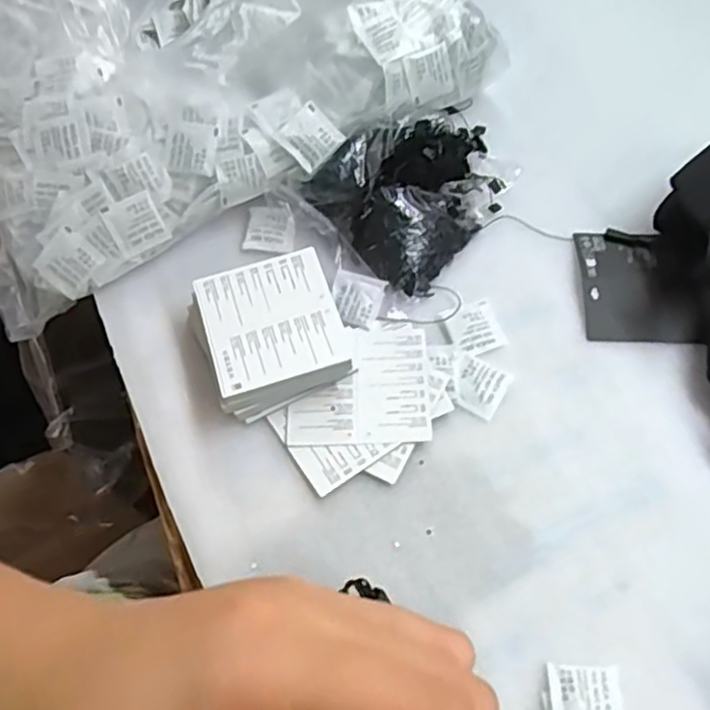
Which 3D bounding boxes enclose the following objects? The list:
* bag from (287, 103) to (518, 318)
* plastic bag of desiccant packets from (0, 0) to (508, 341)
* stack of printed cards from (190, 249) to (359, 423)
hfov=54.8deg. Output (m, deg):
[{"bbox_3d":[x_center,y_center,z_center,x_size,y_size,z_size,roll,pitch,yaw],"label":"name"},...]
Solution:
[{"bbox_3d":[0.060,-0.125,0.534,0.162,0.050,0.143,-33,67,-14],"label":"bag"},{"bbox_3d":[-0.153,-0.270,0.598,0.451,0.074,0.359,-29,66,-12],"label":"plastic bag of desiccant packets"},{"bbox_3d":[-0.060,-0.017,0.490,0.099,0.032,0.103,-21,65,-9],"label":"stack of printed cards"}]

